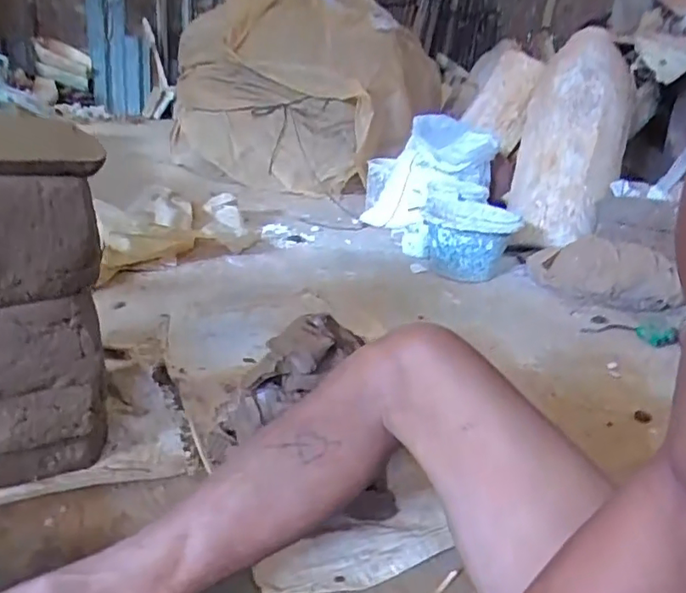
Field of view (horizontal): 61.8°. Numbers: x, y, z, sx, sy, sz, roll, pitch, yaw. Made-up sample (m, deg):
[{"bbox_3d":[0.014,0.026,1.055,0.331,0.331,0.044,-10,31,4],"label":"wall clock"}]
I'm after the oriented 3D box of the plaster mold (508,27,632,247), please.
[{"bbox_3d":[0.674,-0.458,1.675,0.286,0.679,0.140,14,-9,17],"label":"plaster mold"}]

